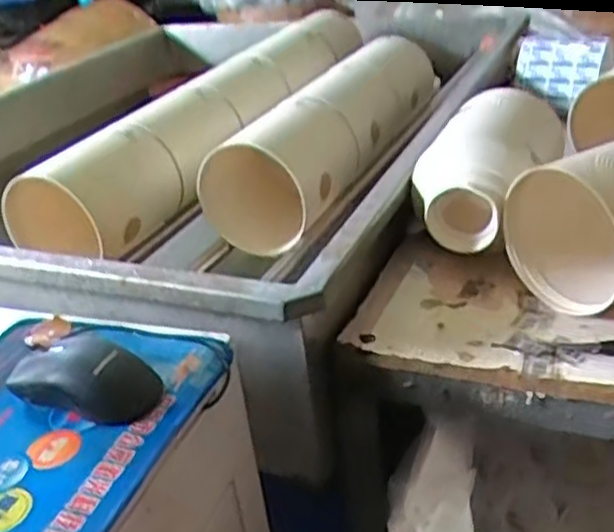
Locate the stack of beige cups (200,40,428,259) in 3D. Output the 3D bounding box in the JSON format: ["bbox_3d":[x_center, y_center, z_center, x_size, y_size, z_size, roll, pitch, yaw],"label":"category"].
[{"bbox_3d":[0.037,-0.183,0.967,0.136,0.150,0.423,11,35,29],"label":"stack of beige cups"}]

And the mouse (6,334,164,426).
[{"bbox_3d":[-0.159,0.076,0.521,0.108,0.034,0.053,7,33,24],"label":"mouse"}]

